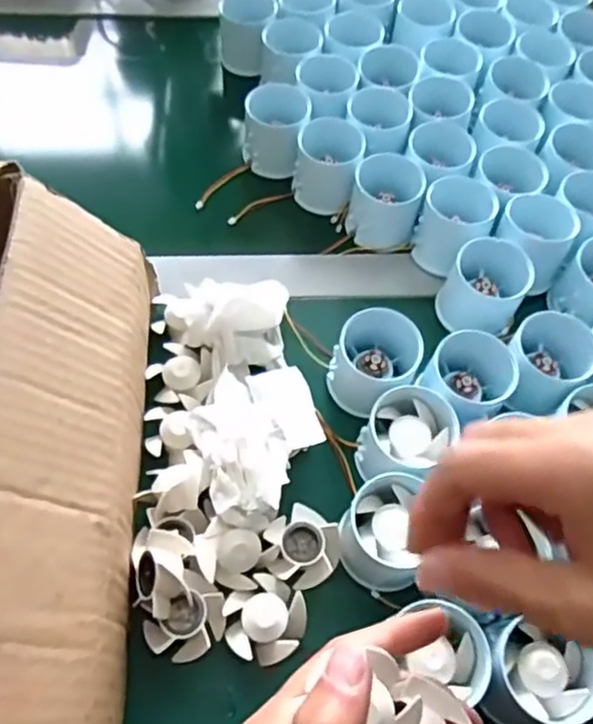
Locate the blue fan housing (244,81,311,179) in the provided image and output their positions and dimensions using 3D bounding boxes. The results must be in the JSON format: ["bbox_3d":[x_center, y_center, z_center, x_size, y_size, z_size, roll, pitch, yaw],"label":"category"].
[{"bbox_3d":[-0.017,-0.186,0.525,0.051,0.047,0.053,7,59,1],"label":"blue fan housing"}]

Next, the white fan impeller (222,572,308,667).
[{"bbox_3d":[-0.017,0.138,0.352,0.043,0.011,0.043,2,59,-3],"label":"white fan impeller"}]

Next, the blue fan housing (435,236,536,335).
[{"bbox_3d":[0.131,-0.051,0.453,0.052,0.050,0.049,2,59,-3],"label":"blue fan housing"}]

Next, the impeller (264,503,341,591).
[{"bbox_3d":[0.003,0.106,0.374,0.042,0.018,0.043,2,59,-3],"label":"impeller"}]

